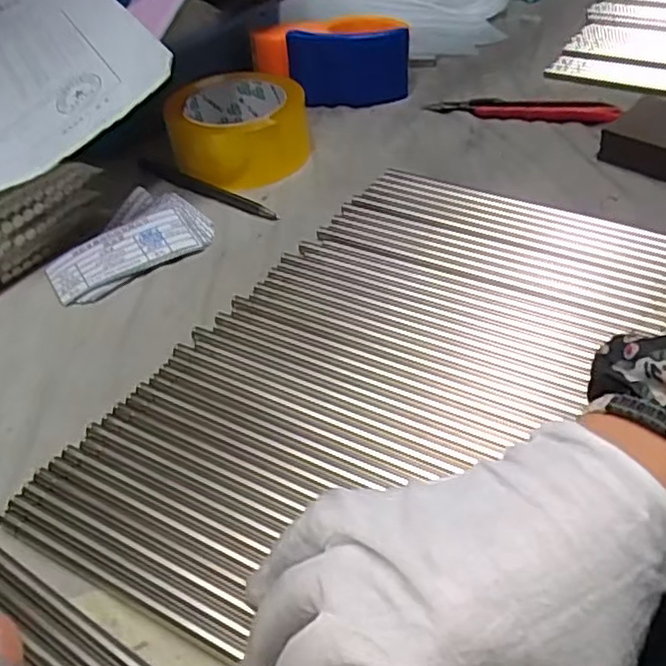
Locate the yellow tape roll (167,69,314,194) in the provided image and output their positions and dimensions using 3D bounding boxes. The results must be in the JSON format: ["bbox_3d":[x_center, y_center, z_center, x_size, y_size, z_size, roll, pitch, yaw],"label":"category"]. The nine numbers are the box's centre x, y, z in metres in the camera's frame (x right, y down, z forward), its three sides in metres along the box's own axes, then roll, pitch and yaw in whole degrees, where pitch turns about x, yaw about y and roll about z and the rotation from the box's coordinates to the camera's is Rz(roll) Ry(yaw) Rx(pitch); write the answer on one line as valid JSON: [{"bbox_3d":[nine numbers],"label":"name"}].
[{"bbox_3d":[-0.073,-0.167,0.523,0.102,0.051,0.102,-3,44,3],"label":"yellow tape roll"}]

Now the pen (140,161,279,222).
[{"bbox_3d":[-0.096,-0.108,0.491,0.137,0.006,0.007,25,52,28],"label":"pen"}]

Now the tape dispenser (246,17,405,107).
[{"bbox_3d":[0.000,-0.239,0.582,0.134,0.057,0.083,-10,44,-4],"label":"tape dispenser"}]

